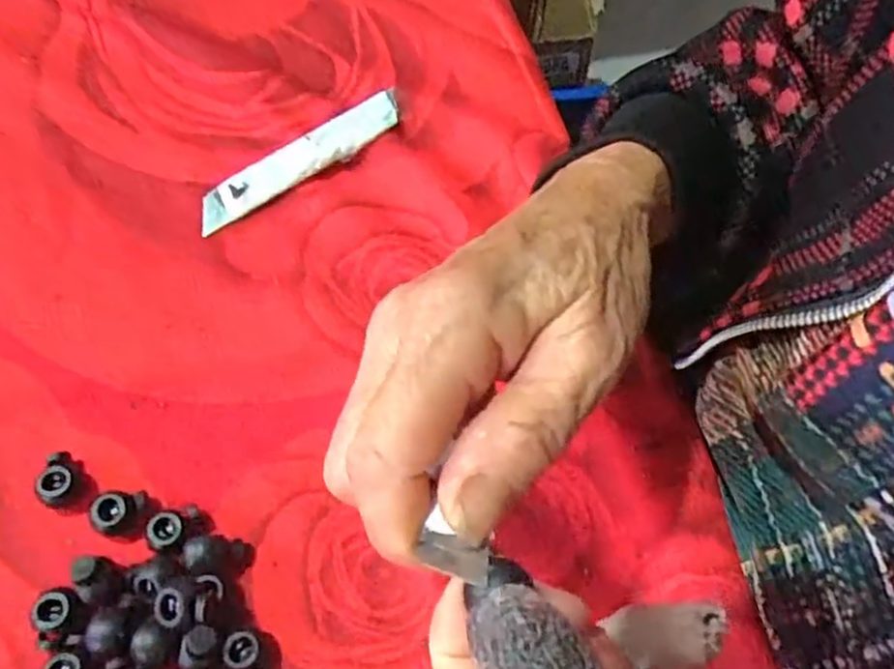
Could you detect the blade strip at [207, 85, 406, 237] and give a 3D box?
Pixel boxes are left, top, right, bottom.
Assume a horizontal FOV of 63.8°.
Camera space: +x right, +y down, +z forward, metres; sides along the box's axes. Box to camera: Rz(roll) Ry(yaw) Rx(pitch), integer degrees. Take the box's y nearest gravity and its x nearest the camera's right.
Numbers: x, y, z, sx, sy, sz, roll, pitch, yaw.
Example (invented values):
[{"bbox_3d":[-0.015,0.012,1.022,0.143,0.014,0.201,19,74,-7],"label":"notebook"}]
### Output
[{"bbox_3d":[-0.064,-0.078,0.317,0.102,0.005,0.021,-37,81,-13],"label":"blade strip"}]

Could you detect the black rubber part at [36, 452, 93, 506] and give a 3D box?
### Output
[{"bbox_3d":[-0.137,0.053,0.257,0.018,0.010,0.015,40,70,17],"label":"black rubber part"}]

